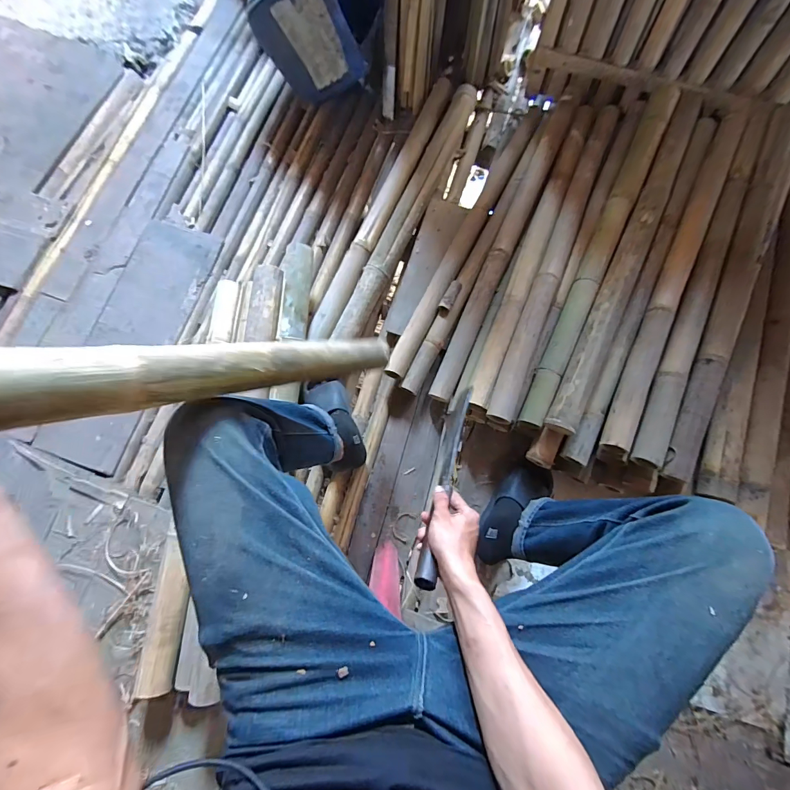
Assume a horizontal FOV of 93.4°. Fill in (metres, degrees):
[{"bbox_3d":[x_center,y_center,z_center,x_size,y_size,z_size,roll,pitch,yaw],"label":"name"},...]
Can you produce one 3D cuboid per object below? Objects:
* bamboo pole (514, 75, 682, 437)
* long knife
[{"bbox_3d":[0.526,-0.374,0.945,0.068,0.061,0.986,24,79,6],"label":"bamboo pole"},{"bbox_3d":[0.088,0.123,0.633,0.033,0.028,0.393,17,44,5],"label":"long knife"}]

